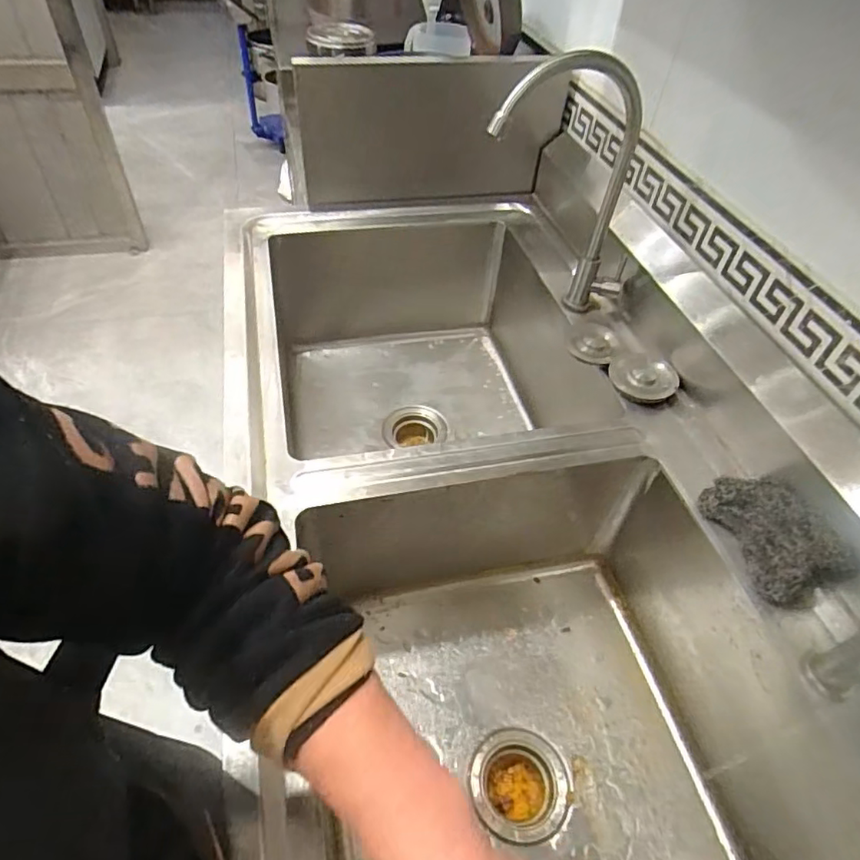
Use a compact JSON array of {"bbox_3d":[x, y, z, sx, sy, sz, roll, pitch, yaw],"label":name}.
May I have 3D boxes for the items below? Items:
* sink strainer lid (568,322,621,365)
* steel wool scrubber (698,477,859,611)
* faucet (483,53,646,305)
[{"bbox_3d":[0.224,-0.120,0.772,0.067,0.022,0.068,3,48,-3],"label":"sink strainer lid"},{"bbox_3d":[0.336,0.102,0.565,0.080,0.068,0.135,-10,50,-14],"label":"steel wool scrubber"},{"bbox_3d":[0.158,-0.287,0.711,0.211,0.316,0.058,-7,49,-11],"label":"faucet"}]

